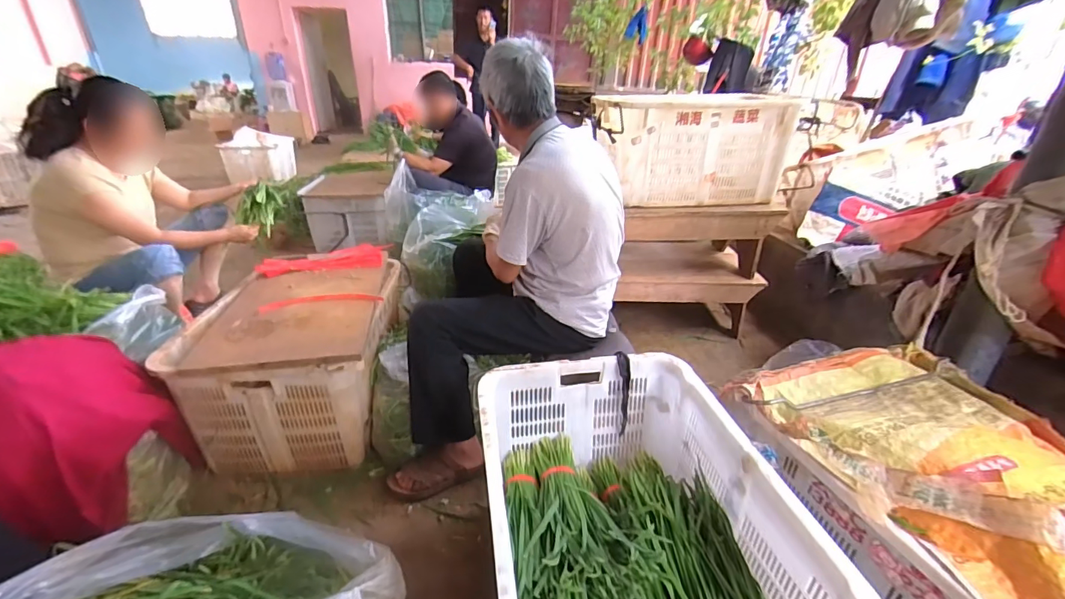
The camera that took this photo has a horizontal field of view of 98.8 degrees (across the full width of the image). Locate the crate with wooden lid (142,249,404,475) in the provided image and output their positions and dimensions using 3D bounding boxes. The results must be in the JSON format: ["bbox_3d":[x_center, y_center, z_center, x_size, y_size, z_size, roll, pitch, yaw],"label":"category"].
[{"bbox_3d":[-0.645,0.149,1.308,0.458,0.360,0.607,-2,26,-6],"label":"crate with wooden lid"}]

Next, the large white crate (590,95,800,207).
[{"bbox_3d":[0.522,-0.536,1.617,0.589,0.306,0.408,4,26,6],"label":"large white crate"}]

